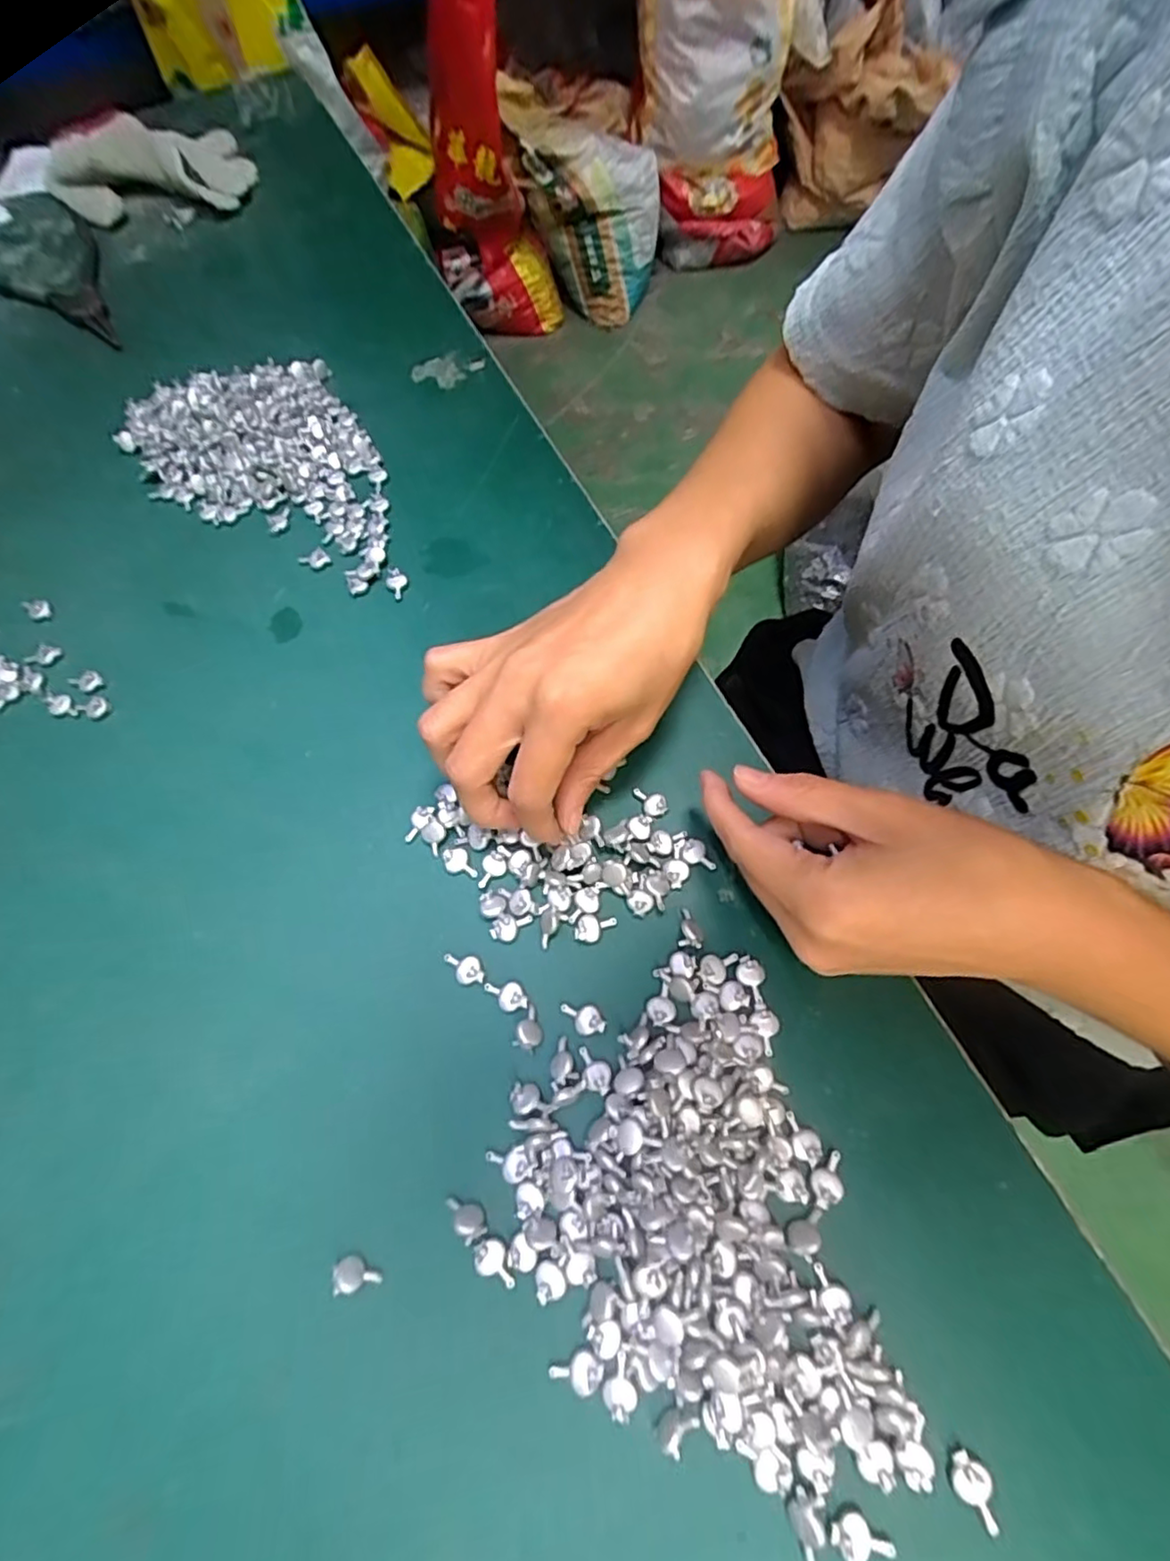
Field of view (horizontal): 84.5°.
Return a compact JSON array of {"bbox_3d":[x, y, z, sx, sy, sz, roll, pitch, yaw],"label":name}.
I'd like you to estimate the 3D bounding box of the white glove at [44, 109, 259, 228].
[{"bbox_3d":[-0.369,-0.518,0.540,0.150,0.023,0.175,-30,67,-11],"label":"white glove"}]

